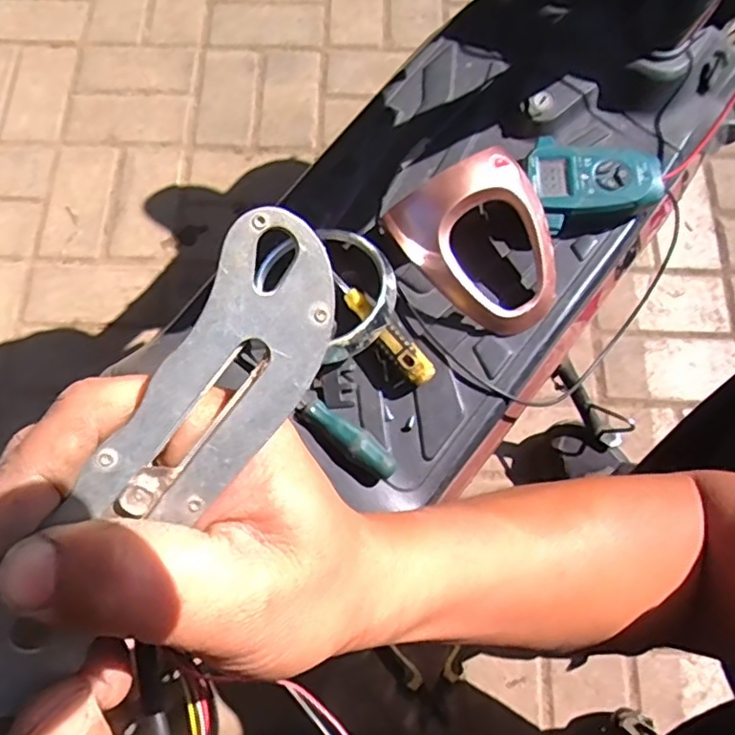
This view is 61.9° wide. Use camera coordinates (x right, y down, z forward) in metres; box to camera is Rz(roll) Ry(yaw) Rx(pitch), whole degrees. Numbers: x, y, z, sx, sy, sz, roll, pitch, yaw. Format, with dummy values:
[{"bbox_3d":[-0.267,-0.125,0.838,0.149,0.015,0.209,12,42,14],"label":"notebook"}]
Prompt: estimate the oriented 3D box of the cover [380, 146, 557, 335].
[{"bbox_3d":[0.091,-0.094,0.481,0.115,0.063,0.130,-22,73,-8],"label":"cover"}]

